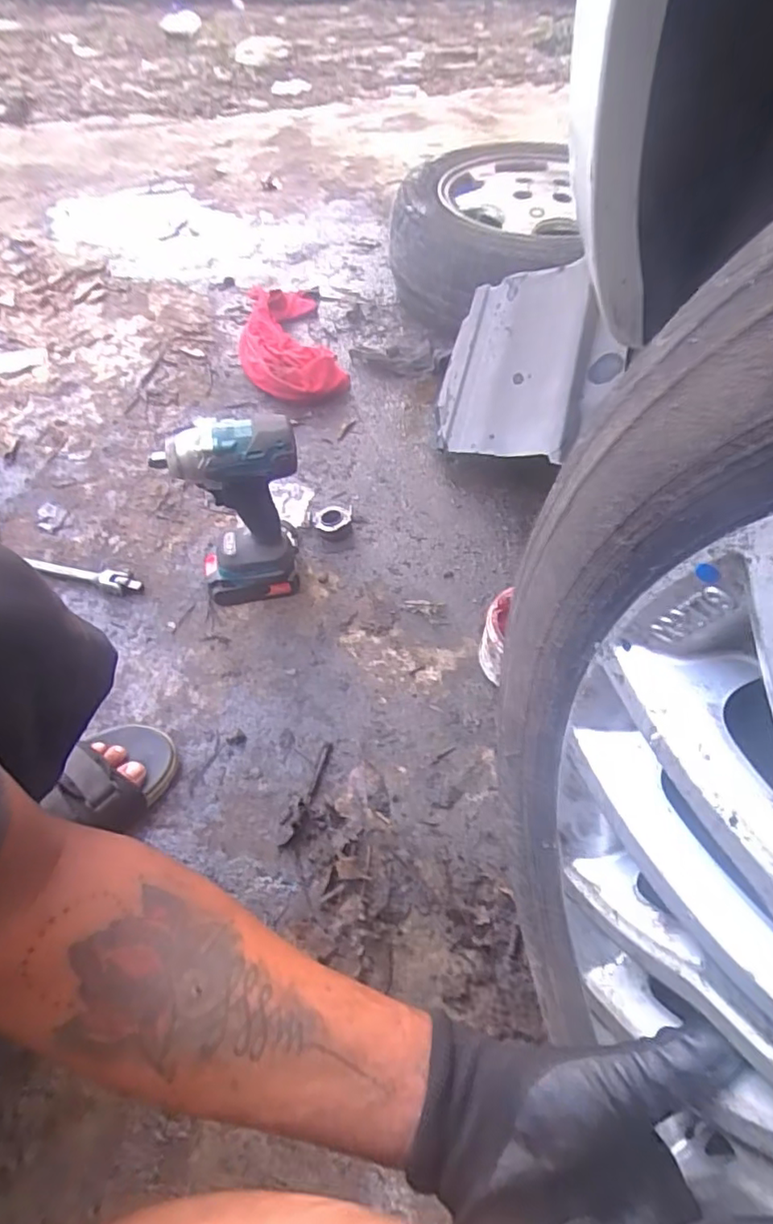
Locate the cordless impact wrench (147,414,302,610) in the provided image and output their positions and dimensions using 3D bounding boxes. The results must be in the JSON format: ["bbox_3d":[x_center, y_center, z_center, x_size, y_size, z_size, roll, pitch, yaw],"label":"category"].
[{"bbox_3d":[-0.166,-0.107,0.674,0.141,0.229,0.068,-9,55,-6],"label":"cordless impact wrench"}]

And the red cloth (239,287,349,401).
[{"bbox_3d":[-0.190,-0.510,1.074,0.169,0.052,0.377,-14,56,-9],"label":"red cloth"}]

